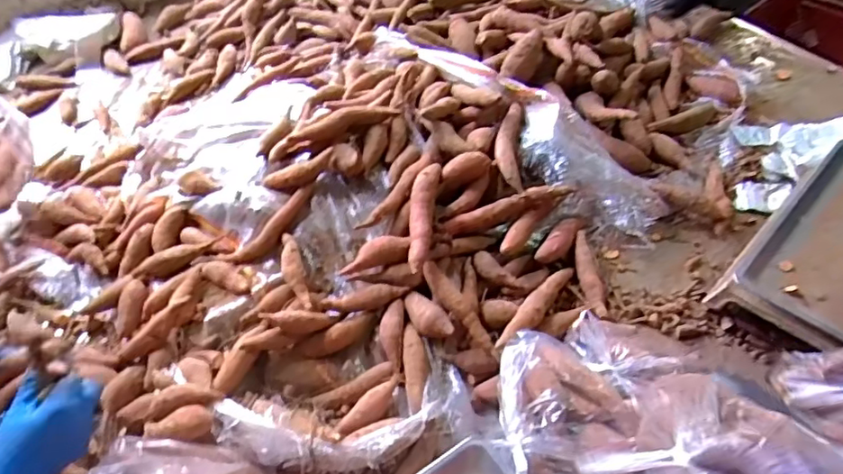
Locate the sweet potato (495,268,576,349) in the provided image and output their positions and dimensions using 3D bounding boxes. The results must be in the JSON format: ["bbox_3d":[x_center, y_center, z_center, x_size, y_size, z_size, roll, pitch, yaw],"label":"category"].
[{"bbox_3d":[0.156,0.092,0.772,0.033,0.035,0.174,28,42,26],"label":"sweet potato"}]

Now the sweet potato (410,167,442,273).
[{"bbox_3d":[0.001,-0.031,0.807,0.033,0.045,0.182,3,50,8],"label":"sweet potato"}]

